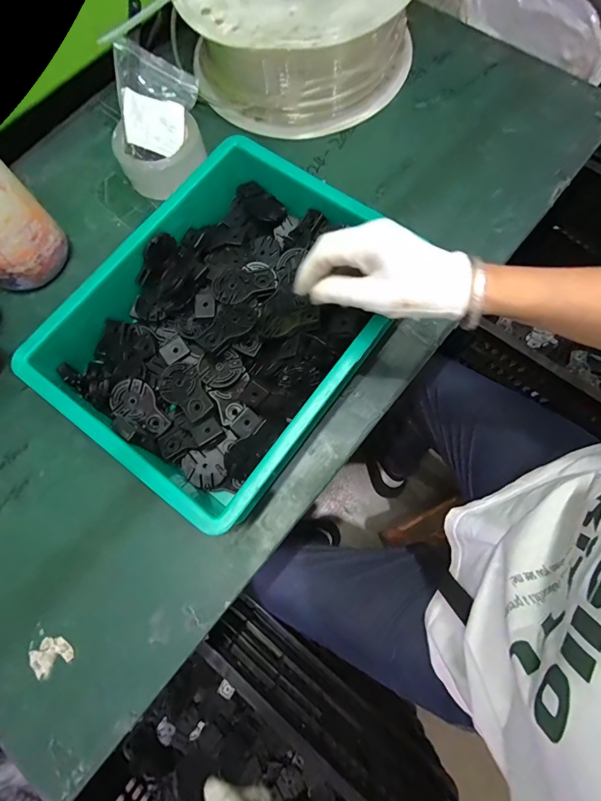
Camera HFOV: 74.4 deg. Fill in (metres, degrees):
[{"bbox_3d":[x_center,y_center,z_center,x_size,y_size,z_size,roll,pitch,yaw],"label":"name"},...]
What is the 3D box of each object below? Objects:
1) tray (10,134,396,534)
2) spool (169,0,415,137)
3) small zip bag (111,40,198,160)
[{"bbox_3d":[-0.077,-0.085,0.427,0.287,0.082,0.344,35,79,11],"label":"tray"},{"bbox_3d":[0.001,-0.510,0.511,0.292,0.142,0.267,-1,74,2],"label":"spool"},{"bbox_3d":[-0.184,-0.363,0.488,0.092,0.020,0.127,11,84,-28],"label":"small zip bag"}]

